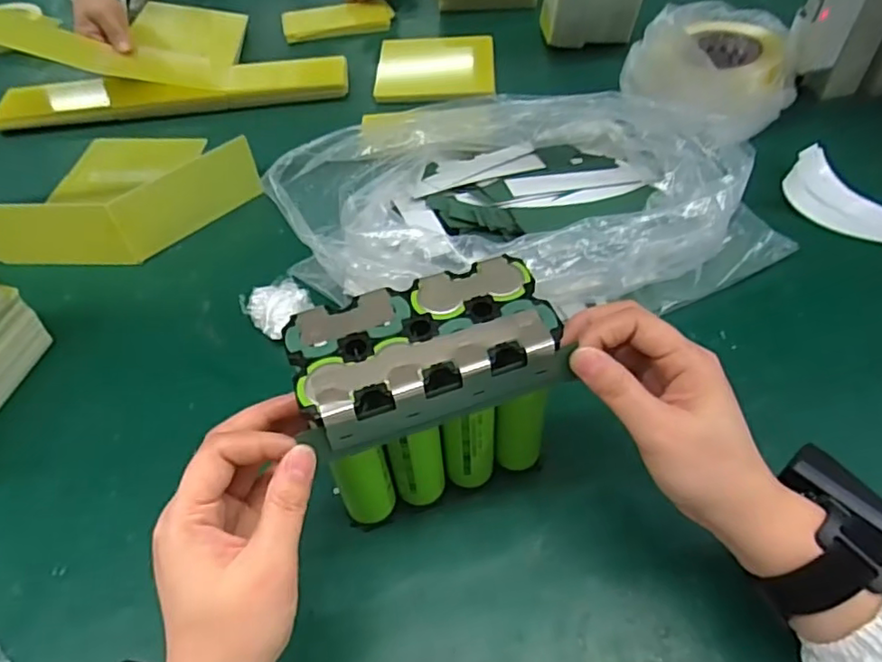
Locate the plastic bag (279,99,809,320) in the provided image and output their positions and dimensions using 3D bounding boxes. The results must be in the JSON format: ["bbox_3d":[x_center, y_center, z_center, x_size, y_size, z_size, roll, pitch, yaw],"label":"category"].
[{"bbox_3d":[0.074,-0.111,0.501,0.398,0.111,0.199,-7,51,-2],"label":"plastic bag"}]

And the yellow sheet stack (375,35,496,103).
[{"bbox_3d":[-0.006,-0.329,0.752,0.143,0.015,0.129,-1,51,3],"label":"yellow sheet stack"}]

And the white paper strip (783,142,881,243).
[{"bbox_3d":[0.376,-0.105,0.526,0.068,0.025,0.148,-36,58,-23],"label":"white paper strip"}]

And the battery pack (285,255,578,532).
[{"bbox_3d":[-0.006,0.043,0.361,0.132,0.138,0.073,-17,53,-9],"label":"battery pack"}]

